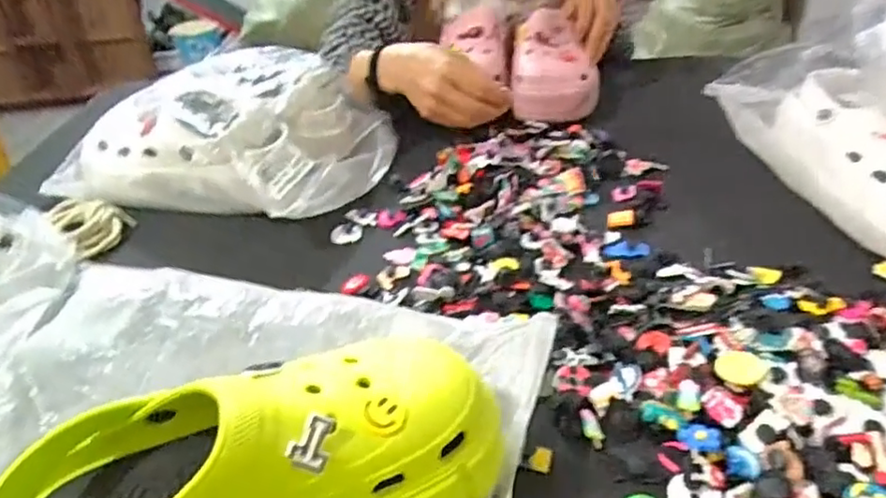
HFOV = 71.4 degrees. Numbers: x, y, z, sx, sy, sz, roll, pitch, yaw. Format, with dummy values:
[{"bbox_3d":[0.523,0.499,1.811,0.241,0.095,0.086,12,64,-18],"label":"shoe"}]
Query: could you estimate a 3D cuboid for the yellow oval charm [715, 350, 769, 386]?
[{"bbox_3d":[0.202,0.080,0.418,0.032,0.004,0.027,4,37,12],"label":"yellow oval charm"}]

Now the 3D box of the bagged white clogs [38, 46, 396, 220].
[{"bbox_3d":[-0.245,-0.135,0.698,0.333,0.106,0.239,9,38,18],"label":"bagged white clogs"}]

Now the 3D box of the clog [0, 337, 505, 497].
[{"bbox_3d":[-0.094,0.115,0.326,0.243,0.110,0.099,-15,37,-14],"label":"clog"}]

